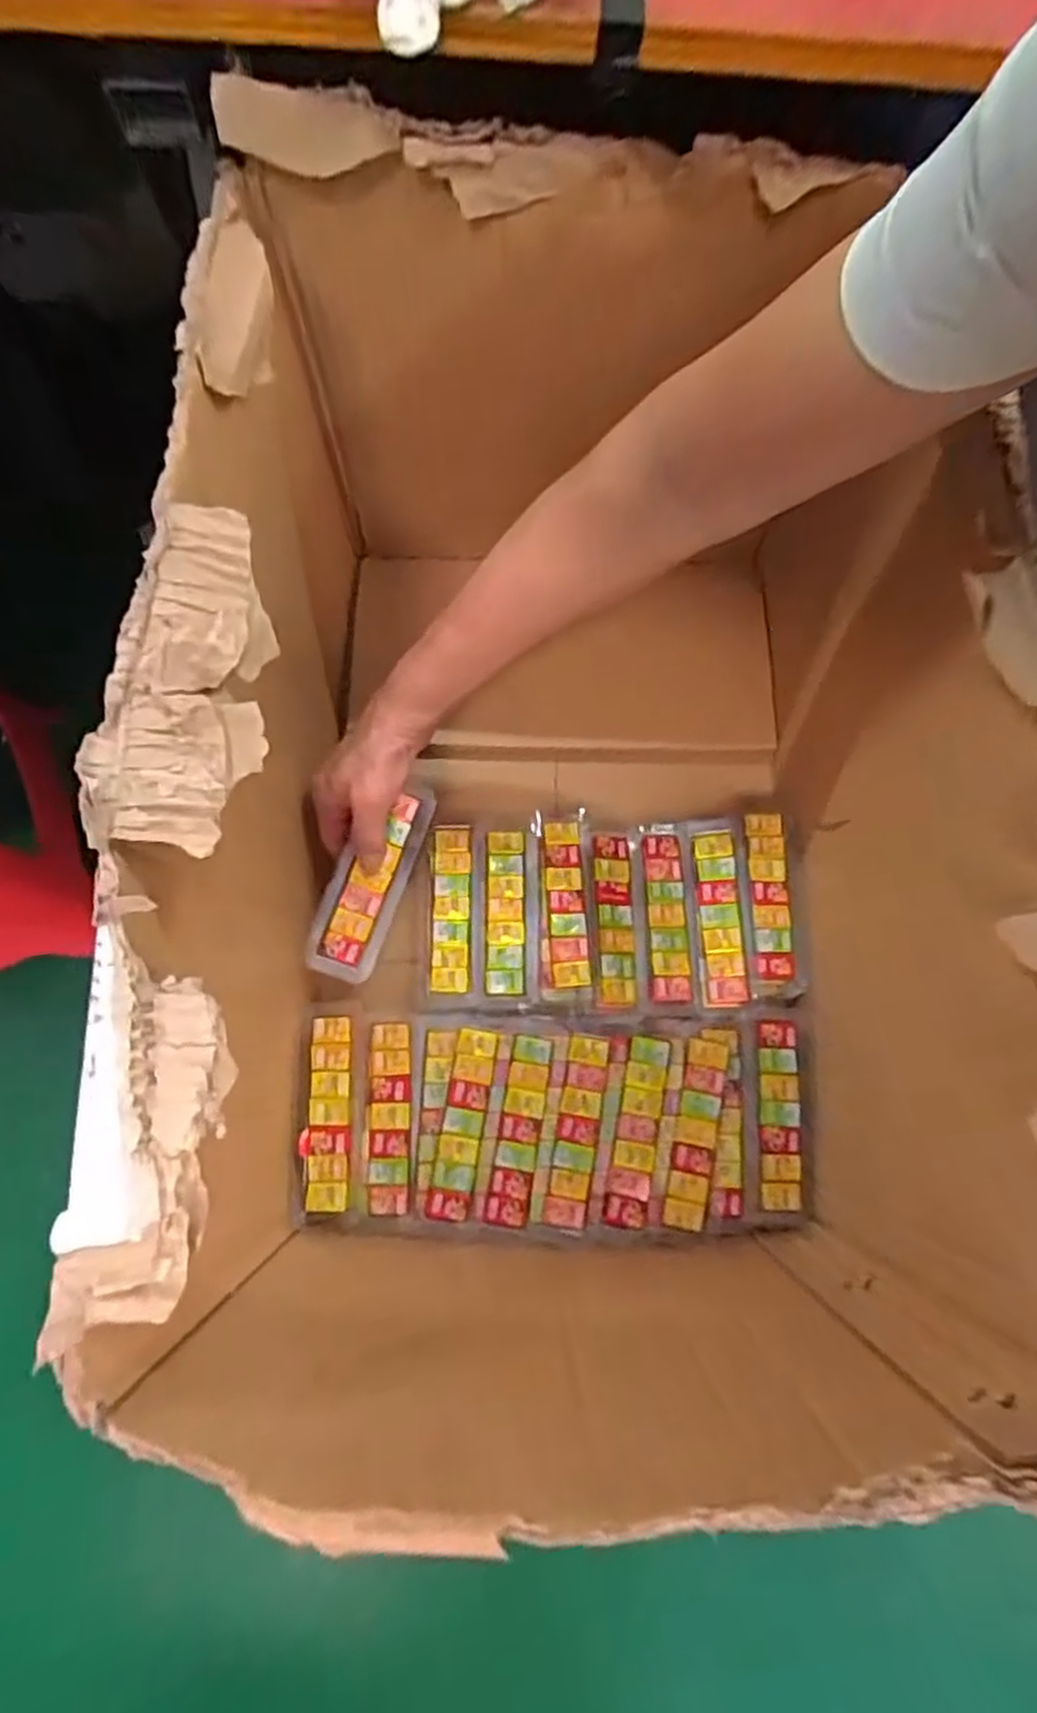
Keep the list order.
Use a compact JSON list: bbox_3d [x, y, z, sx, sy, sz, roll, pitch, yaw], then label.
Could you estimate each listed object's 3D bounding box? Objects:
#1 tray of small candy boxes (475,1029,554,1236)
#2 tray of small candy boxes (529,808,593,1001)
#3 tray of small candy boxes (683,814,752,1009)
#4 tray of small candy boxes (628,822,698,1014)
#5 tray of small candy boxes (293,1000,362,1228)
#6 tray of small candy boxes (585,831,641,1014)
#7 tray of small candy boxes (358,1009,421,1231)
[{"bbox_3d":[-0.002,0.181,0.505,0.037,0.014,0.125,7,77,1],"label":"tray of small candy boxes"},{"bbox_3d":[0.032,0.033,0.542,0.038,0.014,0.133,-3,77,-1],"label":"tray of small candy boxes"},{"bbox_3d":[0.144,0.036,0.534,0.035,0.019,0.135,-3,77,-1],"label":"tray of small candy boxes"},{"bbox_3d":[0.102,0.043,0.542,0.040,0.021,0.133,-2,77,-1],"label":"tray of small candy boxes"},{"bbox_3d":[-0.125,0.168,0.500,0.041,0.024,0.137,-1,77,-1],"label":"tray of small candy boxes"},{"bbox_3d":[0.067,0.046,0.540,0.034,0.027,0.127,-2,77,-1],"label":"tray of small candy boxes"},{"bbox_3d":[-0.087,0.173,0.505,0.040,0.023,0.131,-2,77,-1],"label":"tray of small candy boxes"}]

